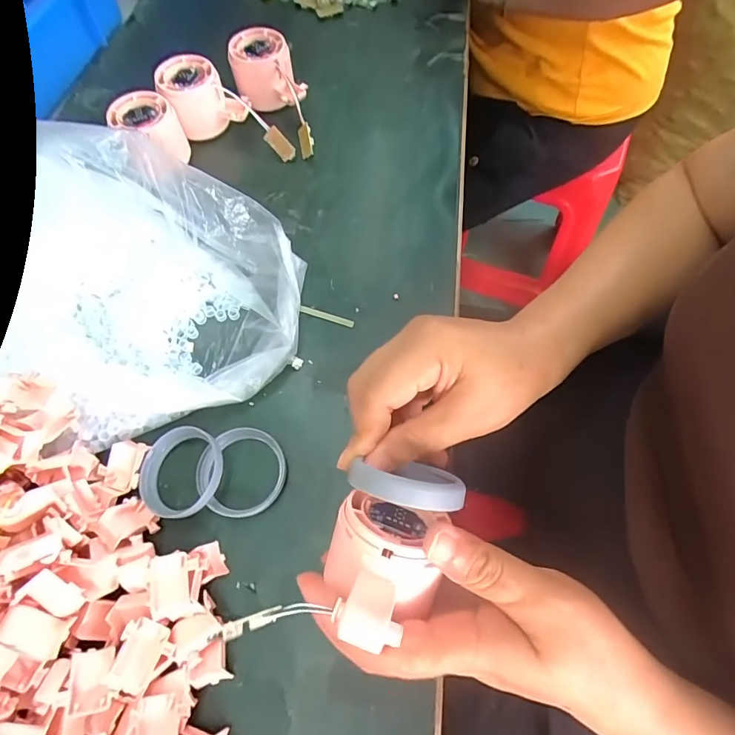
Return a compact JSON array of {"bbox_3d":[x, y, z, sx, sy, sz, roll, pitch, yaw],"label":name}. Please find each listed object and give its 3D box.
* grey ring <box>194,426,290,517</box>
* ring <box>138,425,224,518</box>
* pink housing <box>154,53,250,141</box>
[{"bbox_3d":[-0.084,0.070,0.305,0.055,0.013,0.059,0,65,1],"label":"grey ring"},{"bbox_3d":[-0.125,0.069,0.300,0.055,0.014,0.057,0,65,1],"label":"ring"},{"bbox_3d":[-0.157,-0.260,0.441,0.076,0.058,0.059,-11,65,-5],"label":"pink housing"}]

